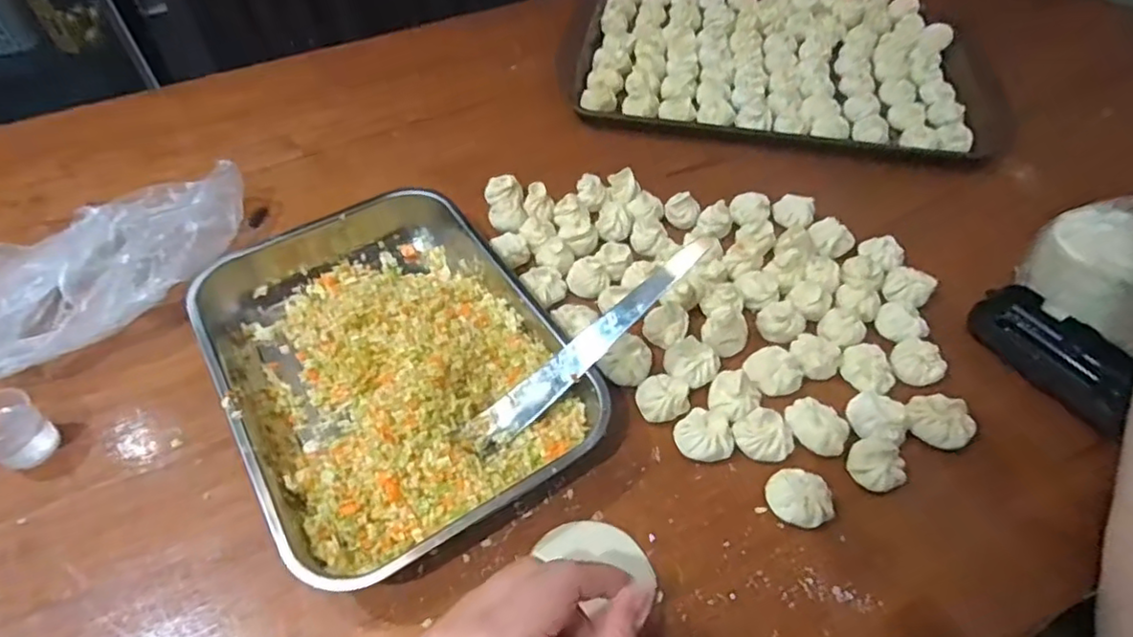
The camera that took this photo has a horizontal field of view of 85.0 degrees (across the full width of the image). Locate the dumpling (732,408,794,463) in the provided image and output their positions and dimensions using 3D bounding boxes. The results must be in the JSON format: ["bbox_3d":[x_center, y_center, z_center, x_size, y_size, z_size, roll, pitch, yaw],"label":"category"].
[{"bbox_3d":[0.118,0.070,0.369,0.032,0.016,0.028,-8,52,-7],"label":"dumpling"}]

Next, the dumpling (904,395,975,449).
[{"bbox_3d":[0.225,0.062,0.374,0.037,0.019,0.028,31,57,22],"label":"dumpling"}]

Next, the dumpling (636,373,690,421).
[{"bbox_3d":[0.060,0.050,0.383,0.031,0.018,0.027,14,53,11],"label":"dumpling"}]

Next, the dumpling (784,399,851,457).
[{"bbox_3d":[0.151,0.065,0.373,0.037,0.012,0.028,37,60,26],"label":"dumpling"}]

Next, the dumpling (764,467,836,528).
[{"bbox_3d":[0.130,0.101,0.346,0.035,0.016,0.027,12,52,9],"label":"dumpling"}]

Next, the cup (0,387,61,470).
[{"bbox_3d":[-0.322,0.064,0.358,0.036,0.032,0.036,0,51,0],"label":"cup"}]

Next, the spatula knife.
[{"bbox_3d":[0.017,0.011,0.366,0.173,0.008,0.024,-42,51,-1],"label":"spatula knife"}]

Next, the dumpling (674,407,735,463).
[{"bbox_3d":[0.083,0.070,0.368,0.034,0.016,0.029,22,54,17],"label":"dumpling"}]

